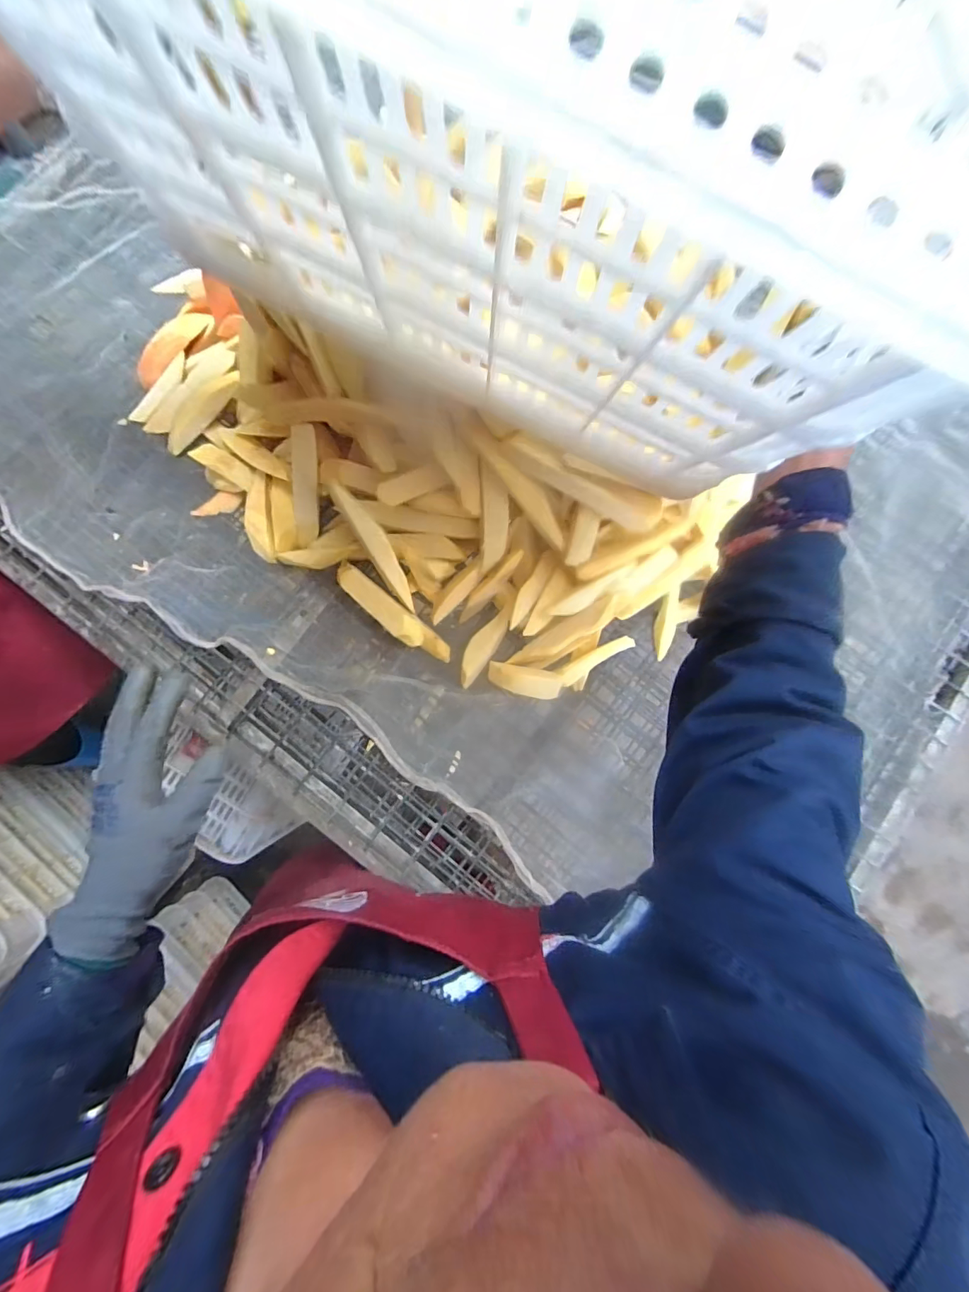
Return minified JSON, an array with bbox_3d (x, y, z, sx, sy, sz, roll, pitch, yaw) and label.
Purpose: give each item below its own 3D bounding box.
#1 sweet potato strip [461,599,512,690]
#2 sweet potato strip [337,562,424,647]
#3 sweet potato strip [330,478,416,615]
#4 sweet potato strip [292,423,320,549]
[{"bbox_3d":[0.000,-0.003,0.574,0.031,0.019,0.112,30,84,4],"label":"sweet potato strip"},{"bbox_3d":[-0.126,-0.050,0.561,0.131,0.021,0.033,41,85,5],"label":"sweet potato strip"},{"bbox_3d":[-0.126,-0.117,0.551,0.028,0.019,0.164,-31,111,-3],"label":"sweet potato strip"},{"bbox_3d":[-0.218,-0.190,0.566,0.029,0.009,0.147,8,125,-6],"label":"sweet potato strip"}]

